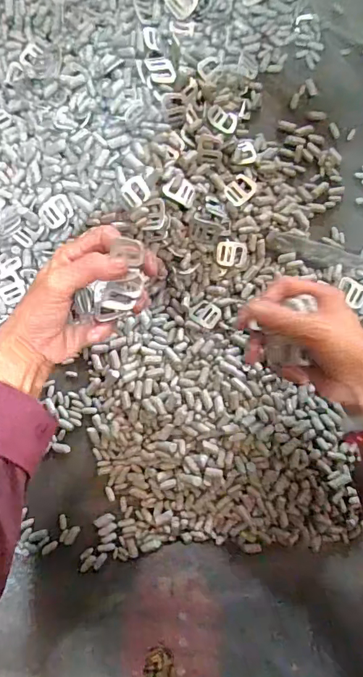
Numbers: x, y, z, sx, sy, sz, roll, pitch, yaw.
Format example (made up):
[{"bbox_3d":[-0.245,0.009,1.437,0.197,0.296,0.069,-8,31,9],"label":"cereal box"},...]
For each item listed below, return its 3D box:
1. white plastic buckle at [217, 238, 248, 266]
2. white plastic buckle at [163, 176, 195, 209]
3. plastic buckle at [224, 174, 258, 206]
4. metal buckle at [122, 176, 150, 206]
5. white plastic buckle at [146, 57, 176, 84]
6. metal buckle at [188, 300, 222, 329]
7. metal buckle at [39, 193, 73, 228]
[{"bbox_3d":[0.053,-0.089,0.471,0.032,0.006,0.027,12,96,-7],"label":"white plastic buckle"},{"bbox_3d":[-0.001,-0.147,0.445,0.032,0.004,0.025,25,77,-14],"label":"white plastic buckle"},{"bbox_3d":[0.062,-0.156,0.469,0.033,0.004,0.026,-39,83,-4],"label":"plastic buckle"},{"bbox_3d":[-0.044,-0.144,0.442,0.026,0.010,0.025,-33,88,-3],"label":"metal buckle"},{"bbox_3d":[-0.020,-0.264,0.443,0.026,0.006,0.027,-10,87,-2],"label":"white plastic buckle"},{"bbox_3d":[0.025,-0.026,0.473,0.032,0.004,0.026,36,89,21],"label":"metal buckle"},{"bbox_3d":[-0.126,-0.129,0.453,0.032,0.005,0.025,-38,88,-3],"label":"metal buckle"}]

